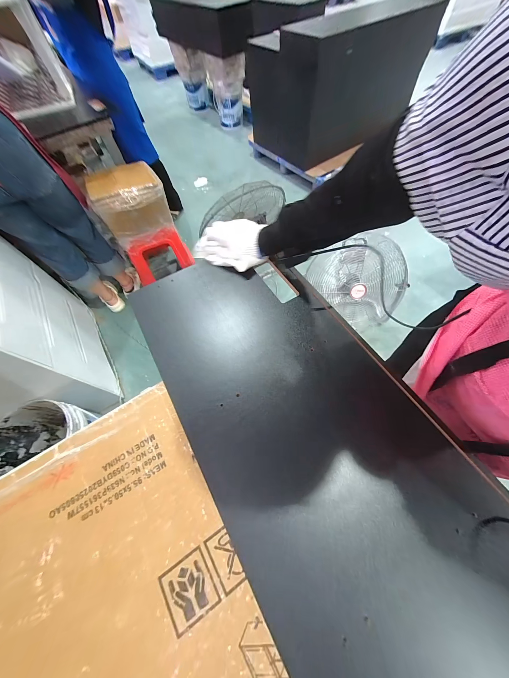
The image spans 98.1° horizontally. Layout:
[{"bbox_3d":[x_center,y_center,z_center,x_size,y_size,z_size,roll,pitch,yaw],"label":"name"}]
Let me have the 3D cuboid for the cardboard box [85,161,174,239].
[{"bbox_3d":[-0.581,-0.656,1.049,0.298,0.192,0.226,-28,65,-11],"label":"cardboard box"}]

